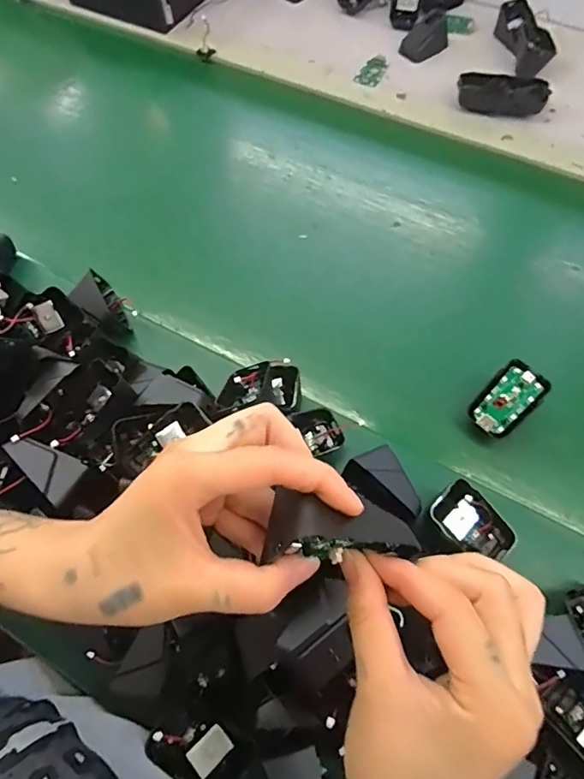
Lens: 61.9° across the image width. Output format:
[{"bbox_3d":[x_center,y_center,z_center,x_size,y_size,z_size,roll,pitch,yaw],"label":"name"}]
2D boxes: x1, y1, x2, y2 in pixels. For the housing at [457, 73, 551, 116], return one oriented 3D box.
[{"bbox_3d":[0.267,-0.376,0.623,0.107,0.026,0.043,10,66,6],"label":"housing"}]

